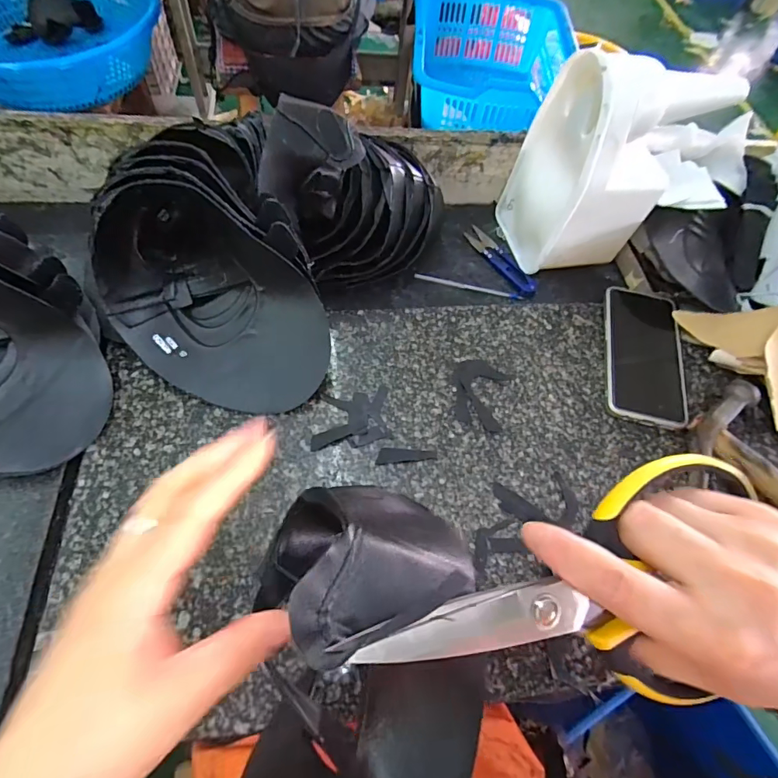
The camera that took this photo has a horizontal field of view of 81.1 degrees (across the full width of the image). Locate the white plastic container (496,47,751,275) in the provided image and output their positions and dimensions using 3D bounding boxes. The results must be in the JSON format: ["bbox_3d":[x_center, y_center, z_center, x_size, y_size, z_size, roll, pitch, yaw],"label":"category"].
[{"bbox_3d":[0.218,-0.233,0.493,0.125,0.214,0.127,-9,62,-10],"label":"white plastic container"}]

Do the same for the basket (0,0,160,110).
[{"bbox_3d":[-0.834,-0.878,1.097,0.505,0.147,0.478,3,61,-5],"label":"basket"}]

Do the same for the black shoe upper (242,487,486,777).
[{"bbox_3d":[-0.010,0.124,0.187,0.084,0.075,0.169,7,68,1],"label":"black shoe upper"}]

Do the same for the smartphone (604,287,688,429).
[{"bbox_3d":[0.264,-0.046,0.472,0.076,0.012,0.180,14,60,2],"label":"smartphone"}]

